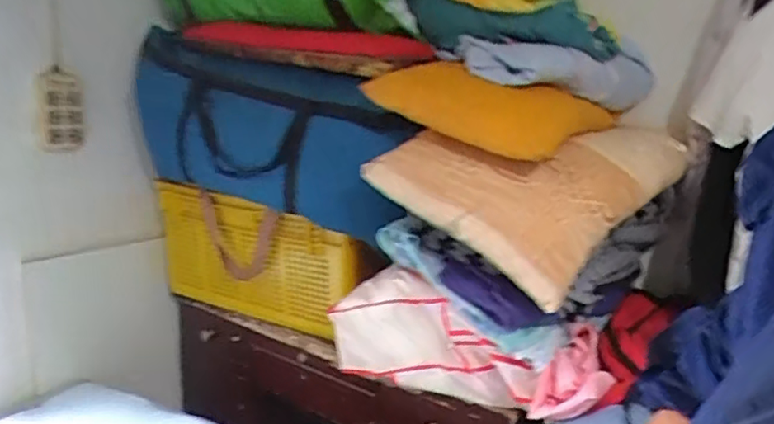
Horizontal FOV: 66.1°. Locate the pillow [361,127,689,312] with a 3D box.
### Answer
[{"bbox_3d":[0.253,-0.025,1.055,0.349,0.203,0.482,13,15,42],"label":"pillow"}]

